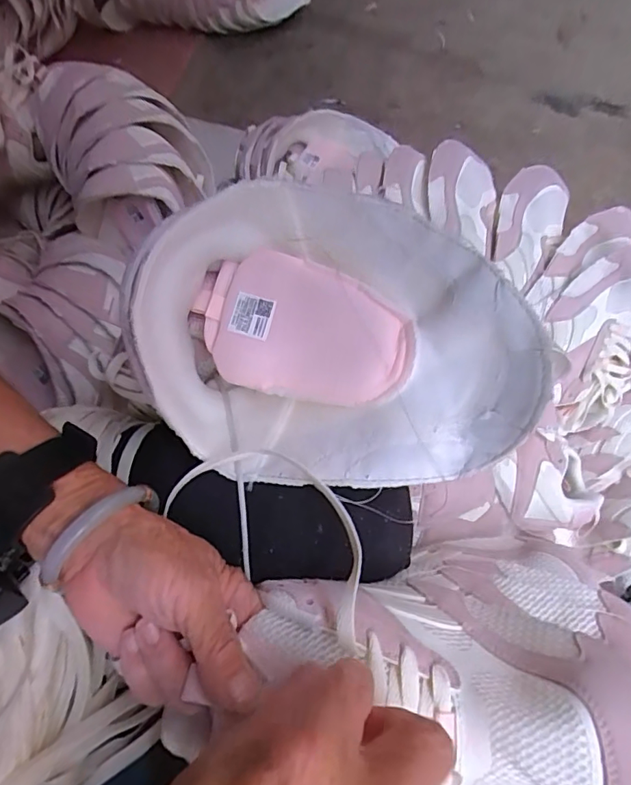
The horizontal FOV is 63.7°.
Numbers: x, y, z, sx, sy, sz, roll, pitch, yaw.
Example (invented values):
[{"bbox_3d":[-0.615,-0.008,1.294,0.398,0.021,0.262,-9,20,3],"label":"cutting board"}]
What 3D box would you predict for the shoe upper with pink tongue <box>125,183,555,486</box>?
[{"bbox_3d":[0.005,-0.024,0.290,0.206,0.116,0.140,8,68,0],"label":"shoe upper with pink tongue"}]

